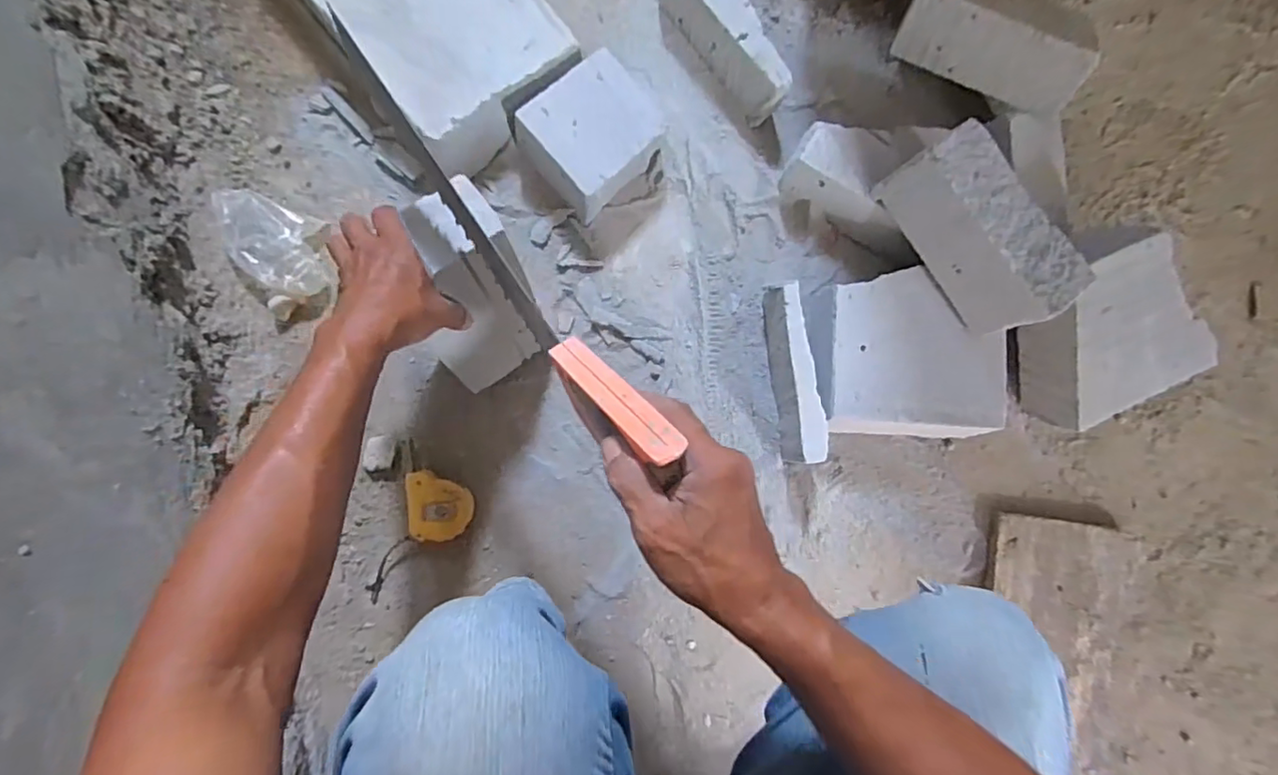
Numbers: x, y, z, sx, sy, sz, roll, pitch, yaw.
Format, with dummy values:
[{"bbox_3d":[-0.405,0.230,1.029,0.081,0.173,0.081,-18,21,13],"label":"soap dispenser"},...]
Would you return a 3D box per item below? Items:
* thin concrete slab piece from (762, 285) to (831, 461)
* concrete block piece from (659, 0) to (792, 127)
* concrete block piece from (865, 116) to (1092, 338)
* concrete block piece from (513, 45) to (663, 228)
[{"bbox_3d":[0.172,-0.015,0.663,0.027,0.081,0.195,-9,87,-7],"label":"thin concrete slab piece"},{"bbox_3d":[0.105,-0.414,0.692,0.066,0.072,0.206,-33,90,-7],"label":"concrete block piece"},{"bbox_3d":[0.352,-0.161,0.616,0.081,0.101,0.201,-36,90,-5],"label":"concrete block piece"},{"bbox_3d":[-0.049,-0.278,0.669,0.139,0.076,0.128,-38,91,-7],"label":"concrete block piece"}]

